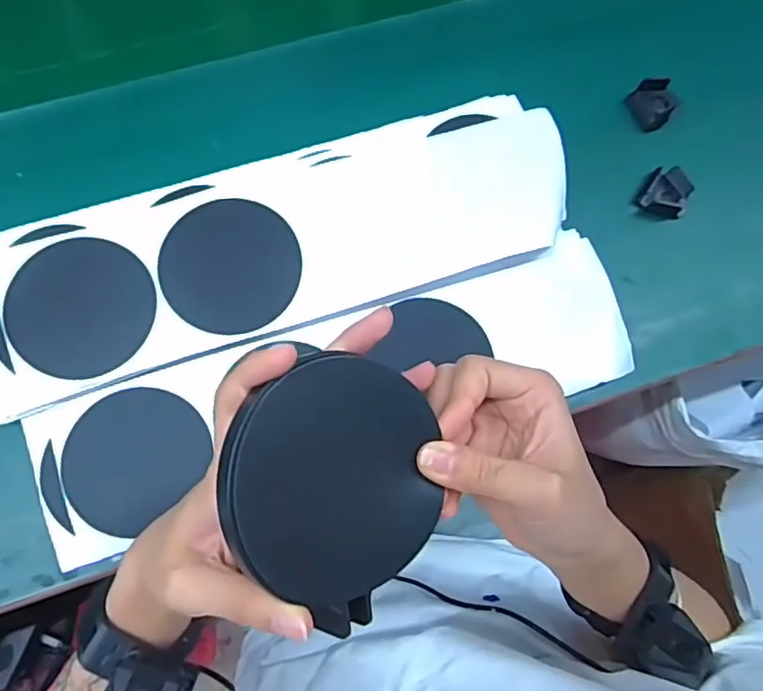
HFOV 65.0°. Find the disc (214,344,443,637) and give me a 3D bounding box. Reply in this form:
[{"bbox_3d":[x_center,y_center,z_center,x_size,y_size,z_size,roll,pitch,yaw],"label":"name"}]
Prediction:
[{"bbox_3d":[-0.016,0.055,0.240,0.098,0.009,0.092,-1,92,-34],"label":"disc"}]

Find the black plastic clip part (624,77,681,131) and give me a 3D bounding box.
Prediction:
[{"bbox_3d":[0.218,-0.195,0.481,0.035,0.015,0.040,40,78,8],"label":"black plastic clip part"}]

